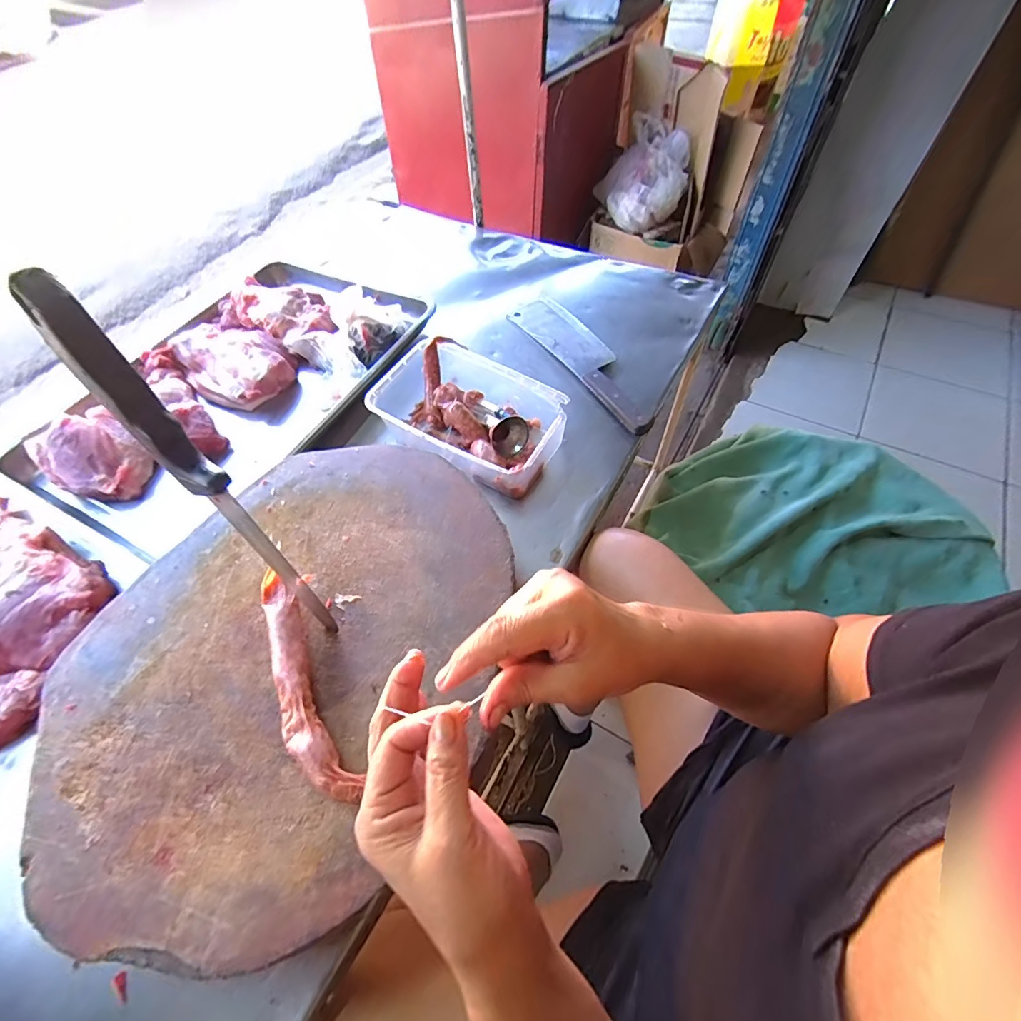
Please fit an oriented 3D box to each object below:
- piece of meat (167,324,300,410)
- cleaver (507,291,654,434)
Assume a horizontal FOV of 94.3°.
[{"bbox_3d":[-0.450,-0.245,0.765,0.205,0.055,0.137,30,62,20],"label":"piece of meat"},{"bbox_3d":[0.121,-0.249,0.750,0.085,0.020,0.350,-27,59,-16],"label":"cleaver"}]

